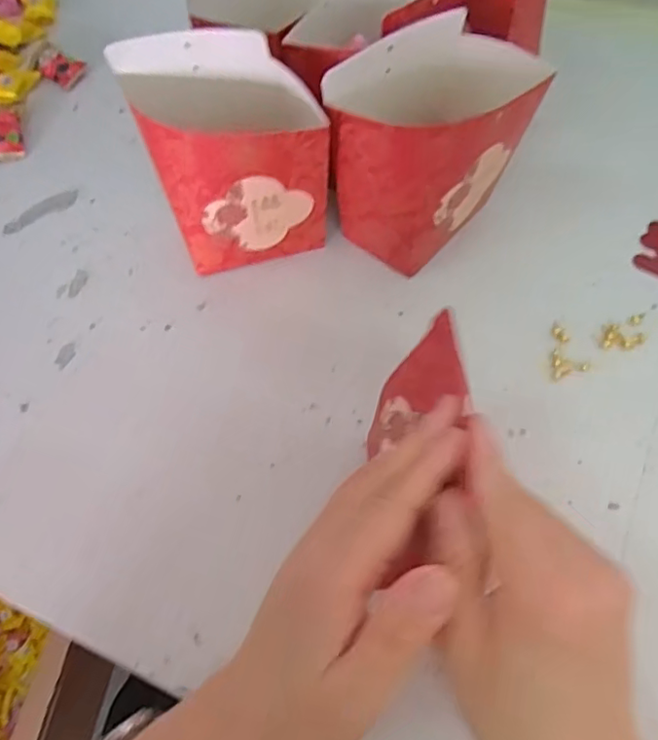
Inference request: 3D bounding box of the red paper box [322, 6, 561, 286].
[{"bbox_3d":[0.069,-0.145,0.404,0.124,0.143,0.073,-34,66,-14],"label":"red paper box"}]

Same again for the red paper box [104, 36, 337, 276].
[{"bbox_3d":[-0.063,-0.142,0.408,0.121,0.146,0.078,-9,63,-2],"label":"red paper box"}]

